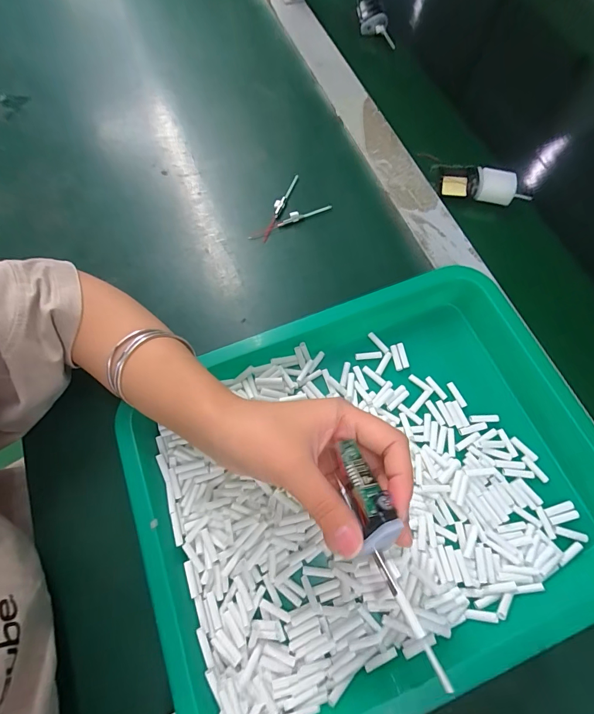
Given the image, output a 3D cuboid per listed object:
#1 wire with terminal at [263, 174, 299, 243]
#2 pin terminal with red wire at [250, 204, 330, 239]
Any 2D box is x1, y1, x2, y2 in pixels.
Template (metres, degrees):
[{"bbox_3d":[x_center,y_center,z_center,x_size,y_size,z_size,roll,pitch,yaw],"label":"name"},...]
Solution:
[{"bbox_3d":[-0.018,-0.159,0.377,0.010,0.006,0.088,19,69,7],"label":"wire with terminal"},{"bbox_3d":[-0.007,-0.141,0.371,0.091,0.010,0.008,-24,71,-10],"label":"pin terminal with red wire"}]

